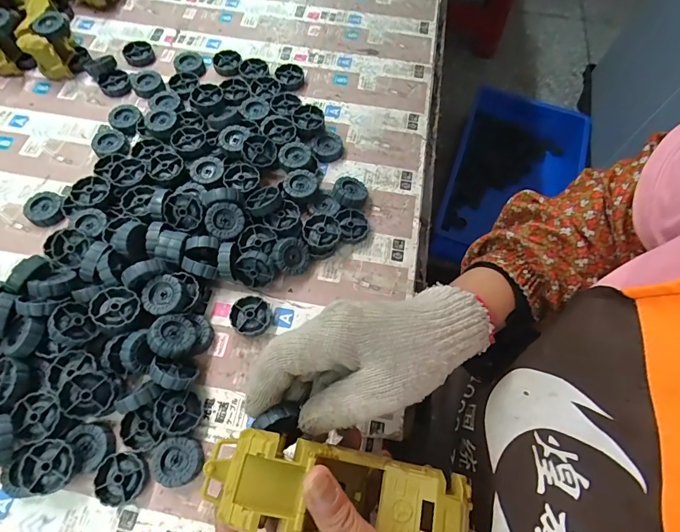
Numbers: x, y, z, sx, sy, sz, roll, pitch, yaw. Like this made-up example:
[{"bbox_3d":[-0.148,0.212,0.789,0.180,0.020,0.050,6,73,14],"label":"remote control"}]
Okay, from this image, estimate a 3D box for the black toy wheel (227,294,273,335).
[{"bbox_3d":[-0.088,0.048,0.384,0.038,0.013,0.038,0,69,-1],"label":"black toy wheel"}]

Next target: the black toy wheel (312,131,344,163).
[{"bbox_3d":[-0.016,-0.144,0.471,0.033,0.015,0.037,42,73,14],"label":"black toy wheel"}]

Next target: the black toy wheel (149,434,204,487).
[{"bbox_3d":[-0.137,0.164,0.327,0.041,0.012,0.037,-31,72,-12],"label":"black toy wheel"}]

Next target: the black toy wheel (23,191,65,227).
[{"bbox_3d":[-0.318,-0.062,0.422,0.040,0.011,0.037,0,69,-1],"label":"black toy wheel"}]

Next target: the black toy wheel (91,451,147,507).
[{"bbox_3d":[-0.179,0.174,0.319,0.038,0.010,0.039,0,69,-1],"label":"black toy wheel"}]

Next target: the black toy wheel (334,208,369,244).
[{"bbox_3d":[0.015,-0.044,0.425,0.033,0.009,0.039,-11,69,-5],"label":"black toy wheel"}]

